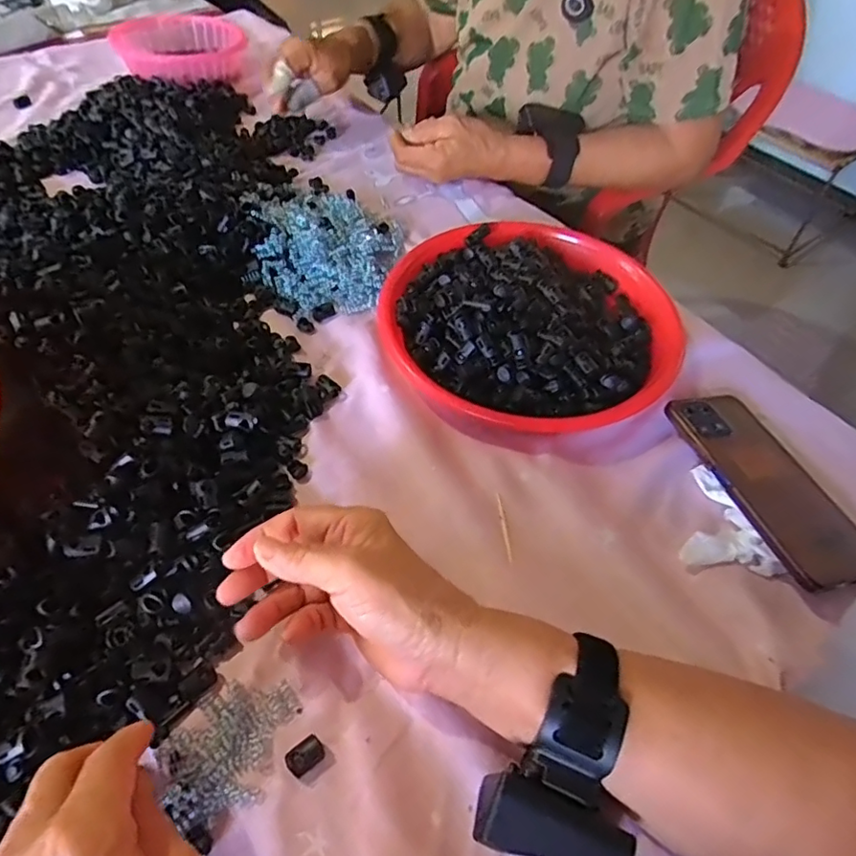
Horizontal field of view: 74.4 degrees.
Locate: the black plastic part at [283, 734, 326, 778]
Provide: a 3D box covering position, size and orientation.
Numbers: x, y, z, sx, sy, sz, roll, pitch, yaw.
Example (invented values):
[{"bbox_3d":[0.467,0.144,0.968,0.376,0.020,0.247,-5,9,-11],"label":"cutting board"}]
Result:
[{"bbox_3d":[-0.066,0.175,0.302,0.019,0.009,0.013,-34,62,-23],"label":"black plastic part"}]

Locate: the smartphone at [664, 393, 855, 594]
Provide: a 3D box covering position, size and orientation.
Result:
[{"bbox_3d":[0.246,0.039,0.410,0.079,0.014,0.160,-7,54,-20],"label":"smartphone"}]

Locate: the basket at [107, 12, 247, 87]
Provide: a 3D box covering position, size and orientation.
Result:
[{"bbox_3d":[-0.344,-0.521,0.782,0.173,0.041,0.183,-4,54,-4],"label":"basket"}]

